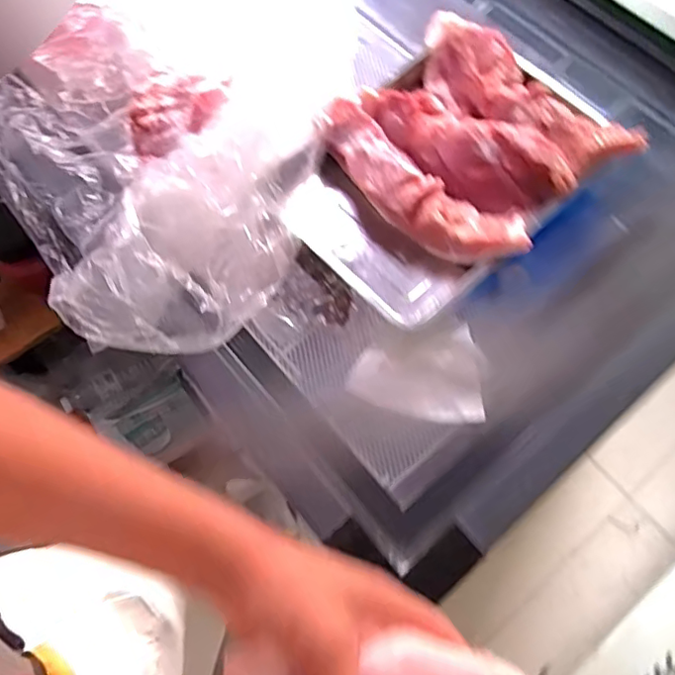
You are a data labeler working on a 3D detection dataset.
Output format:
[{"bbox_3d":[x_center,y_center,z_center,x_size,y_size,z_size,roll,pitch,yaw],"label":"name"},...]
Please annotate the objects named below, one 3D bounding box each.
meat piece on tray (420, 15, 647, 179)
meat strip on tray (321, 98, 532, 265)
[{"bbox_3d":[0.218,-0.303,0.723,0.106,0.062,0.326,-38,73,-11],"label":"meat piece on tray"},{"bbox_3d":[0.096,-0.179,0.670,0.111,0.055,0.292,-43,73,-12],"label":"meat strip on tray"}]

